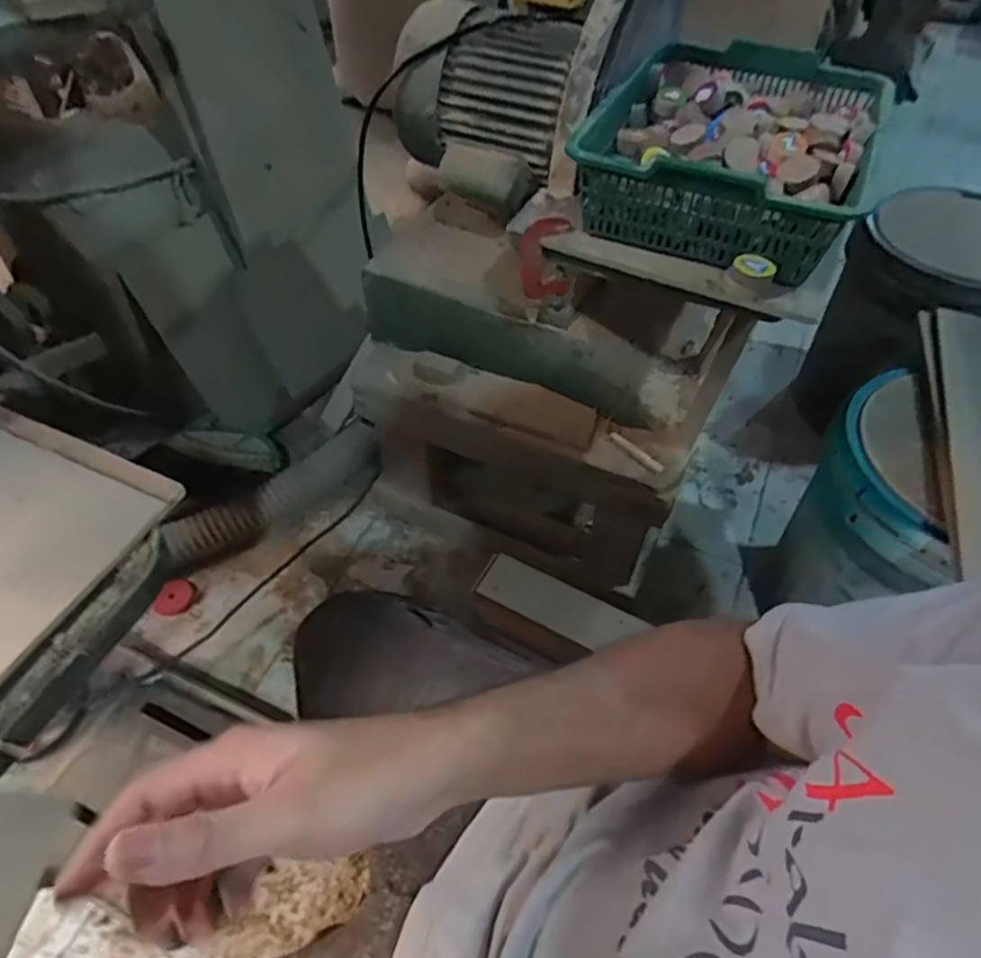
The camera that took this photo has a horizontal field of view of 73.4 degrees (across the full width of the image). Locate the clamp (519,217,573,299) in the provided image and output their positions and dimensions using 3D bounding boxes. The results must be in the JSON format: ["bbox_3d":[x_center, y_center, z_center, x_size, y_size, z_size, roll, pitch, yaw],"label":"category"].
[{"bbox_3d":[0.051,-0.202,0.609,0.045,0.085,0.027,7,51,5],"label":"clamp"}]

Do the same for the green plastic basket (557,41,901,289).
[{"bbox_3d":[0.214,-0.295,0.591,0.229,0.076,0.290,16,52,12],"label":"green plastic basket"}]

